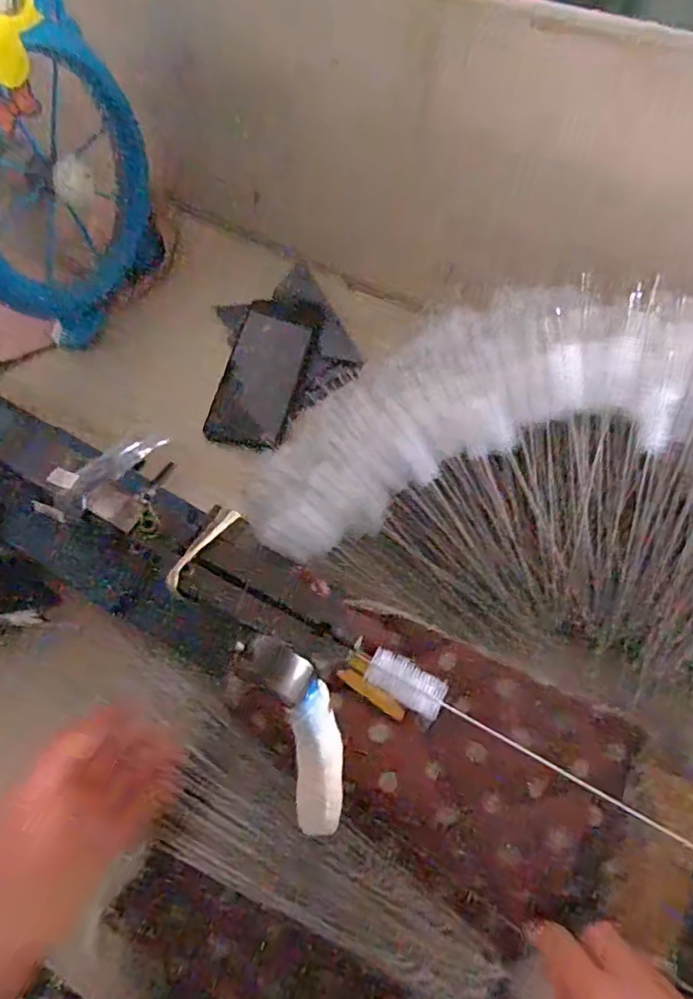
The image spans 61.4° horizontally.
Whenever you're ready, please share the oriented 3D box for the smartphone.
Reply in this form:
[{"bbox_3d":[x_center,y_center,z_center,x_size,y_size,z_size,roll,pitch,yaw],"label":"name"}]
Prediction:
[{"bbox_3d":[-0.079,-0.125,0.572,0.079,0.007,0.162,14,74,9],"label":"smartphone"}]

